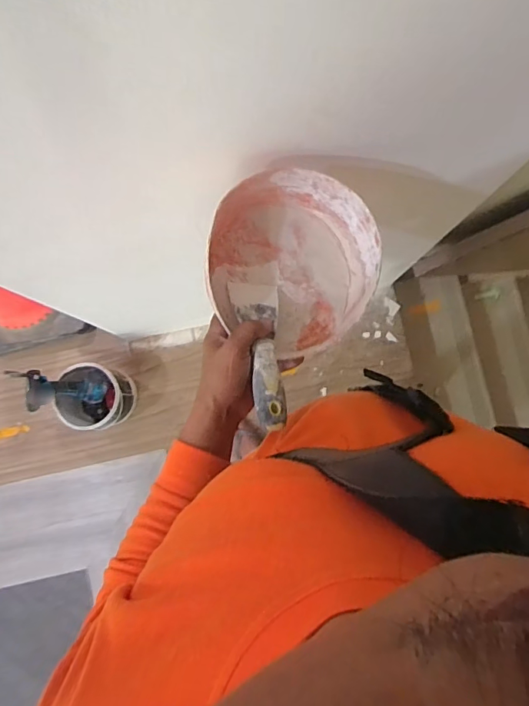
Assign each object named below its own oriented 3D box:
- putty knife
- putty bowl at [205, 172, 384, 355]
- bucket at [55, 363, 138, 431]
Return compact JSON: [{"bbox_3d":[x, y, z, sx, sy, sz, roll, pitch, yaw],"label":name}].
[{"bbox_3d":[-0.002,-0.005,0.511,0.050,0.022,0.191,-9,52,1],"label":"putty knife"},{"bbox_3d":[0.032,-0.105,0.554,0.197,0.069,0.197,1,85,-11],"label":"putty bowl"},{"bbox_3d":[-0.481,0.131,1.396,0.175,0.226,0.175,0,82,2],"label":"bucket"}]

